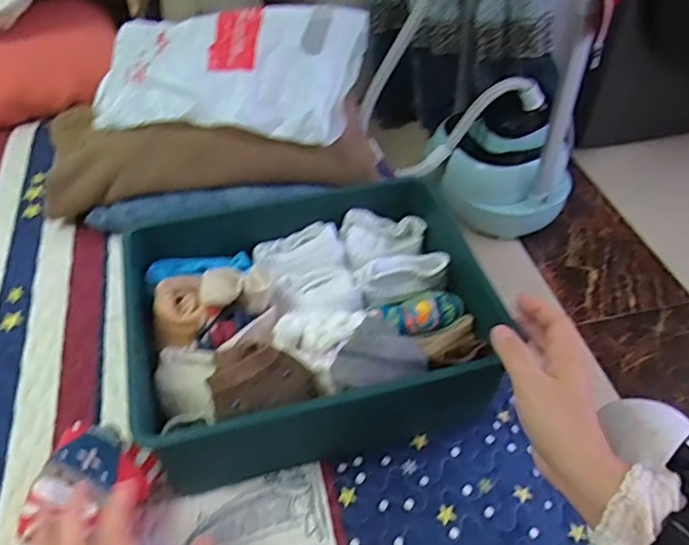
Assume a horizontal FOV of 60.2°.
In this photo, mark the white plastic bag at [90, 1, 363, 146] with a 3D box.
[{"bbox_3d":[-0.146,-0.244,0.702,0.318,0.084,0.187,7,49,8],"label":"white plastic bag"}]

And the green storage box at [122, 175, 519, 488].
[{"bbox_3d":[-0.031,0.039,0.549,0.296,0.107,0.226,-11,49,-8],"label":"green storage box"}]

